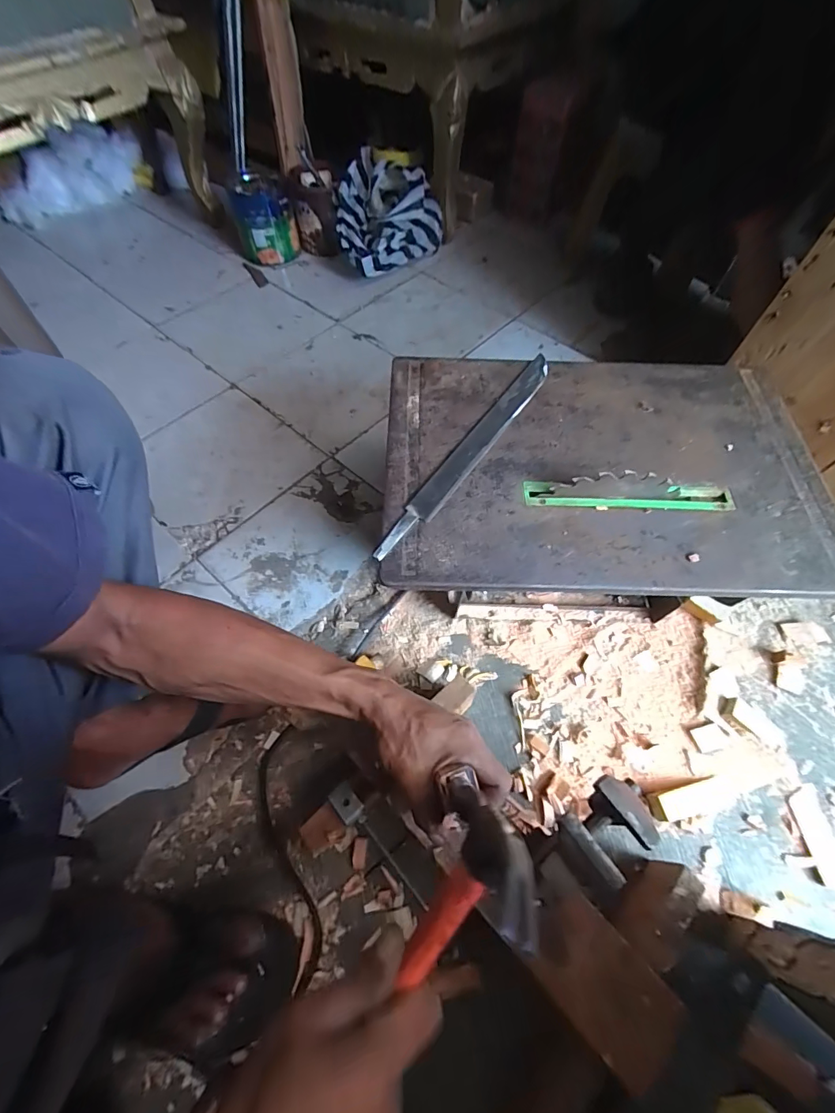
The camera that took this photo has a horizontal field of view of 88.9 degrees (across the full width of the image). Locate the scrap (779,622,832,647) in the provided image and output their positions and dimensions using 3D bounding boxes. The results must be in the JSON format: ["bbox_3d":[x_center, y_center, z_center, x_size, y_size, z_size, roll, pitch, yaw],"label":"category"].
[{"bbox_3d":[0.580,0.116,0.633,0.066,0.004,0.035,-1,62,-1],"label":"scrap"}]

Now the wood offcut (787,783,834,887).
[{"bbox_3d":[0.481,0.333,0.511,0.040,0.006,0.102,1,62,1],"label":"wood offcut"}]

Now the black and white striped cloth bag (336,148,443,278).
[{"bbox_3d":[-0.087,-0.854,1.084,0.191,0.178,0.303,35,67,17],"label":"black and white striped cloth bag"}]

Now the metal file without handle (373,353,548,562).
[{"bbox_3d":[0.063,-0.129,0.499,0.033,0.009,0.350,32,66,16],"label":"metal file without handle"}]

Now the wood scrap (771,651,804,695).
[{"bbox_3d":[0.533,0.164,0.611,0.036,0.013,0.059,22,64,11],"label":"wood scrap"}]

